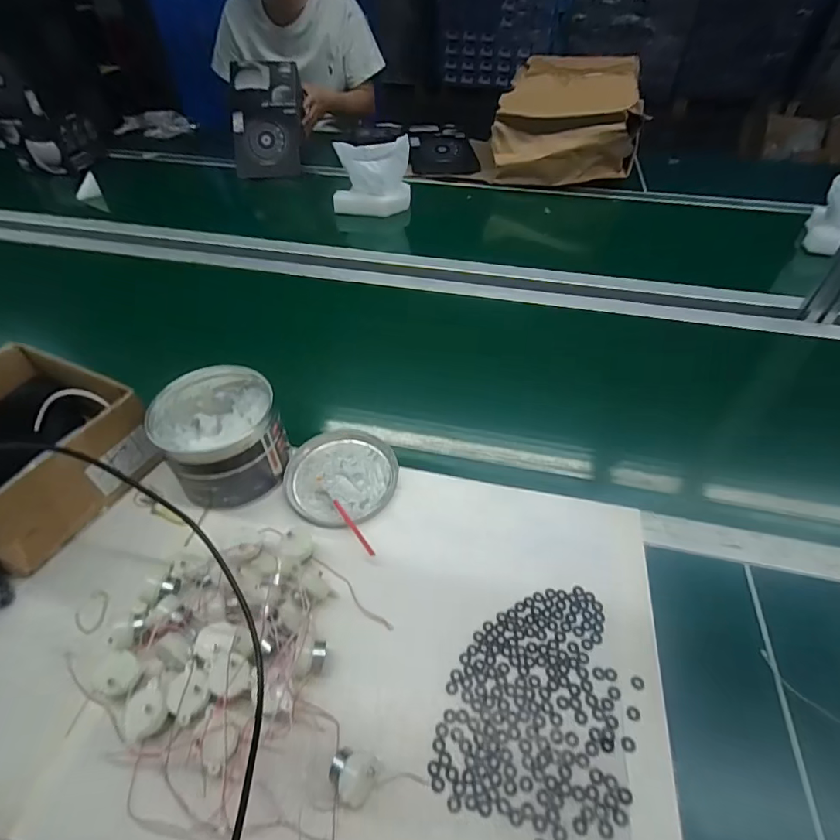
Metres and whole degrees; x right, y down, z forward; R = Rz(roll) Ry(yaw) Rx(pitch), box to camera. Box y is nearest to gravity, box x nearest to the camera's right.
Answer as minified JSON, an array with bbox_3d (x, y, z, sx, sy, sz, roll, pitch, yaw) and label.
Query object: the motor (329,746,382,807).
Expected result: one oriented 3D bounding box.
[{"bbox_3d":[-0.050,0.266,0.346,0.034,0.028,0.033,0,48,0],"label":"motor"}]

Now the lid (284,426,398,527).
[{"bbox_3d":[-0.095,0.063,0.556,0.127,0.013,0.133,0,48,0],"label":"lid"}]

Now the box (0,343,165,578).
[{"bbox_3d":[-0.444,0.032,0.512,0.209,0.106,0.193,21,51,18],"label":"box"}]

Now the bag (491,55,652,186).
[{"bbox_3d":[0.358,-0.753,1.163,0.330,0.190,0.382,6,48,6],"label":"bag"}]

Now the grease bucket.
[{"bbox_3d":[-0.224,0.014,0.525,0.122,0.103,0.133,-32,55,-26],"label":"grease bucket"}]

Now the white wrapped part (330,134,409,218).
[{"bbox_3d":[-0.111,-0.554,1.064,0.175,0.140,0.084,-7,48,-6],"label":"white wrapped part"}]

